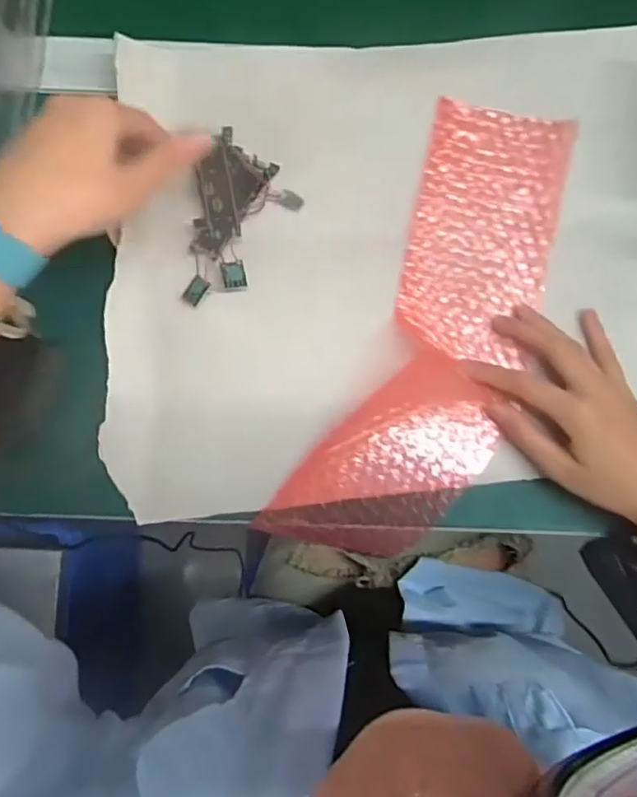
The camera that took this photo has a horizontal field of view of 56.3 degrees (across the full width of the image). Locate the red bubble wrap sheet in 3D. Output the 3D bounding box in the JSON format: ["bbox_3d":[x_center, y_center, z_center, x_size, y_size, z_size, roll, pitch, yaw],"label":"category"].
[{"bbox_3d":[0.082,-0.042,0.410,0.115,0.030,0.320,23,87,-4],"label":"red bubble wrap sheet"}]

